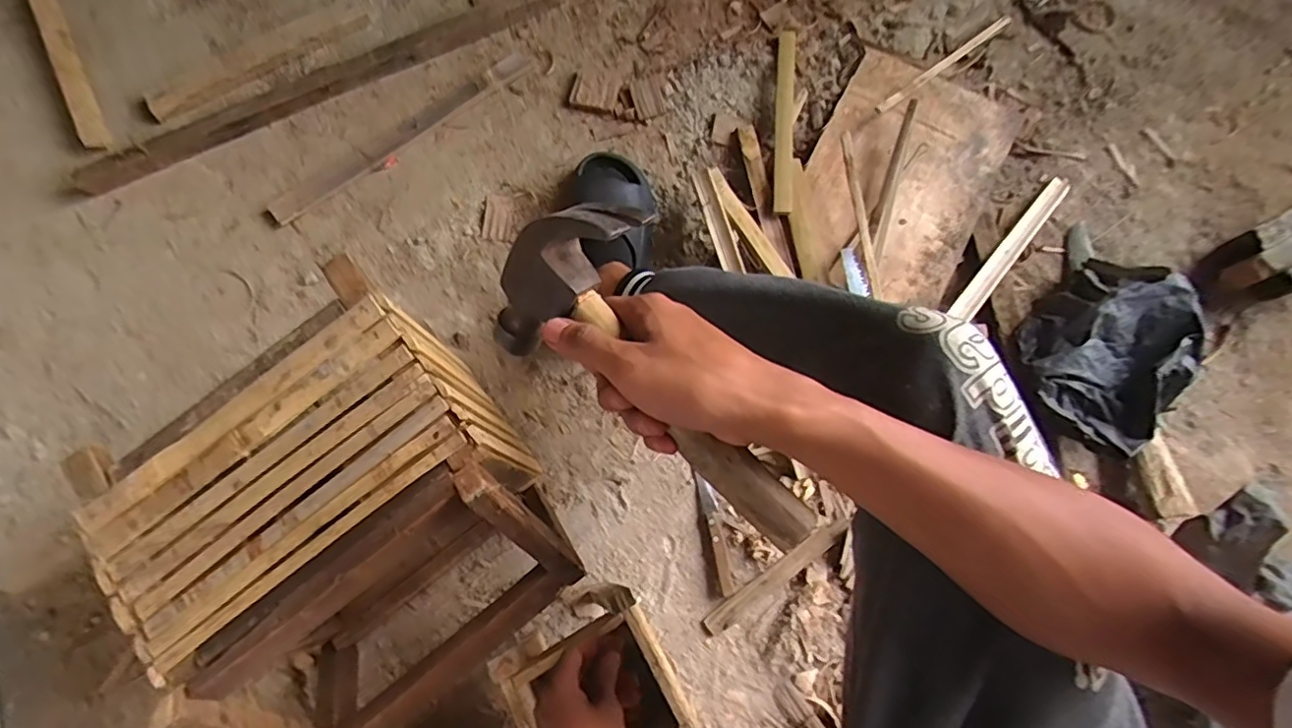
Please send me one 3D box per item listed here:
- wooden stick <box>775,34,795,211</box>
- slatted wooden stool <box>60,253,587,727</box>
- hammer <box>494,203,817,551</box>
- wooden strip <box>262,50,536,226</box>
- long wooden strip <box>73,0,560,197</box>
[{"bbox_3d":[0.189,-0.331,0.792,0.024,0.014,0.282,4,75,0],"label":"wooden stick"},{"bbox_3d":[-0.270,0.151,0.563,0.302,0.217,0.330,-38,79,-10],"label":"slatted wooden stool"},{"bbox_3d":[0.009,0.002,0.308,0.212,0.113,0.030,39,42,14],"label":"hammer"},{"bbox_3d":[-0.320,-0.308,0.784,0.402,0.014,0.039,-38,80,-10],"label":"wooden strip"},{"bbox_3d":[-0.427,-0.379,0.795,0.655,0.035,0.025,-27,78,-8],"label":"long wooden strip"}]

